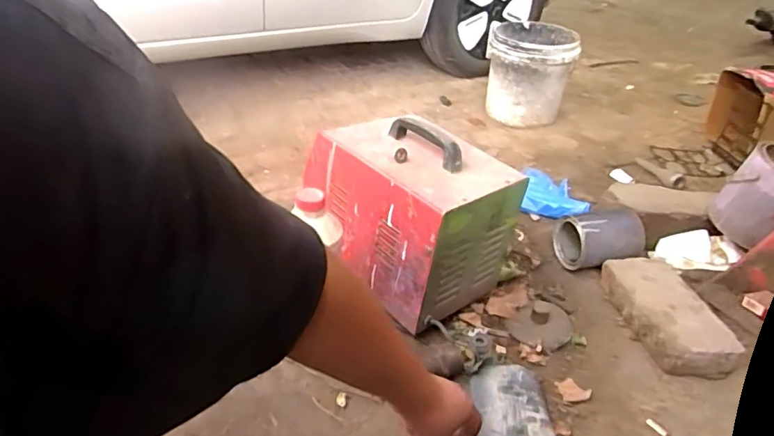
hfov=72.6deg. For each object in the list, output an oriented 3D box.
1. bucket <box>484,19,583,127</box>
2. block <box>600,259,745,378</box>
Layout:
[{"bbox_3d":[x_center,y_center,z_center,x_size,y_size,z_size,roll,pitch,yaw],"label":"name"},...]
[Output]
[{"bbox_3d":[0.434,-0.441,1.623,0.249,0.249,0.269,11,34,13],"label":"bucket"},{"bbox_3d":[0.462,0.157,0.882,0.121,0.058,0.250,0,33,-4],"label":"block"}]

